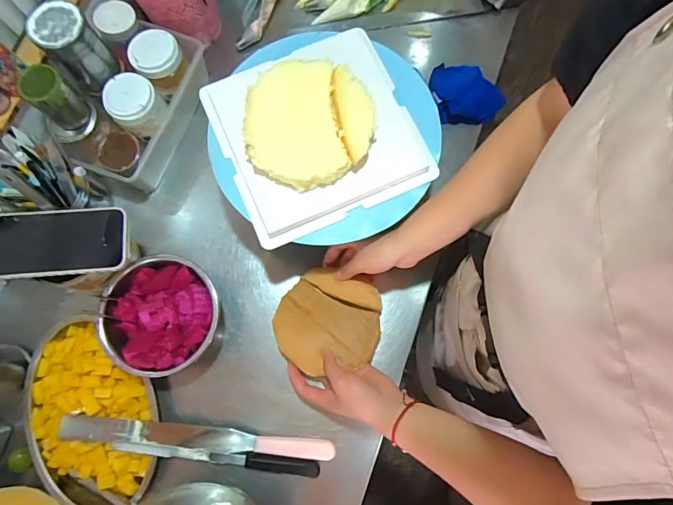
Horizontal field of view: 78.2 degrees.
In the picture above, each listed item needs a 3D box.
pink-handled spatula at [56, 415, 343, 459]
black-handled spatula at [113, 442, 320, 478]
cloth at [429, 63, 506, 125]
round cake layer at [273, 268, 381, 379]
[{"bbox_3d":[-0.184,0.249,0.559,0.358,0.033,0.031,5,78,1],"label":"pink-handled spatula"},{"bbox_3d":[-0.158,0.273,0.554,0.268,0.015,0.021,8,78,2],"label":"black-handled spatula"},{"bbox_3d":[0.209,-0.261,0.677,0.125,0.038,0.105,-4,78,-1],"label":"cloth"},{"bbox_3d":[-0.012,0.095,0.586,0.143,0.031,0.137,0,78,0],"label":"round cake layer"}]

